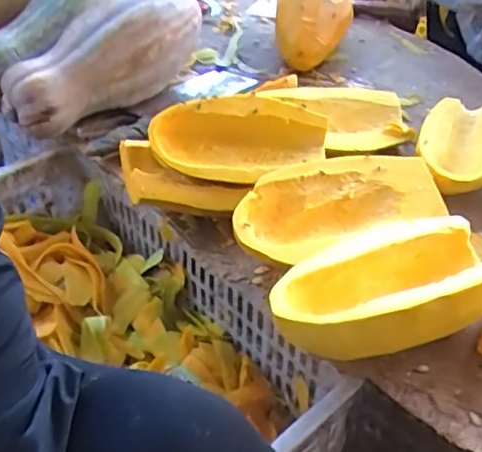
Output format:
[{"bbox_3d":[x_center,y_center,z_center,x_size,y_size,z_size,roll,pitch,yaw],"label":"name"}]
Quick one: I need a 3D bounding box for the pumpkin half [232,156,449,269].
[{"bbox_3d":[0.104,-0.020,0.639,0.233,0.049,0.116,-13,43,-12],"label":"pumpkin half"}]

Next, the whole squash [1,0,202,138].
[{"bbox_3d":[-0.172,-0.227,0.820,0.301,0.101,0.112,-37,52,-16],"label":"whole squash"}]

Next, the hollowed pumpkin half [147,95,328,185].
[{"bbox_3d":[0.001,-0.092,0.669,0.193,0.068,0.085,-4,42,-2],"label":"hollowed pumpkin half"}]

